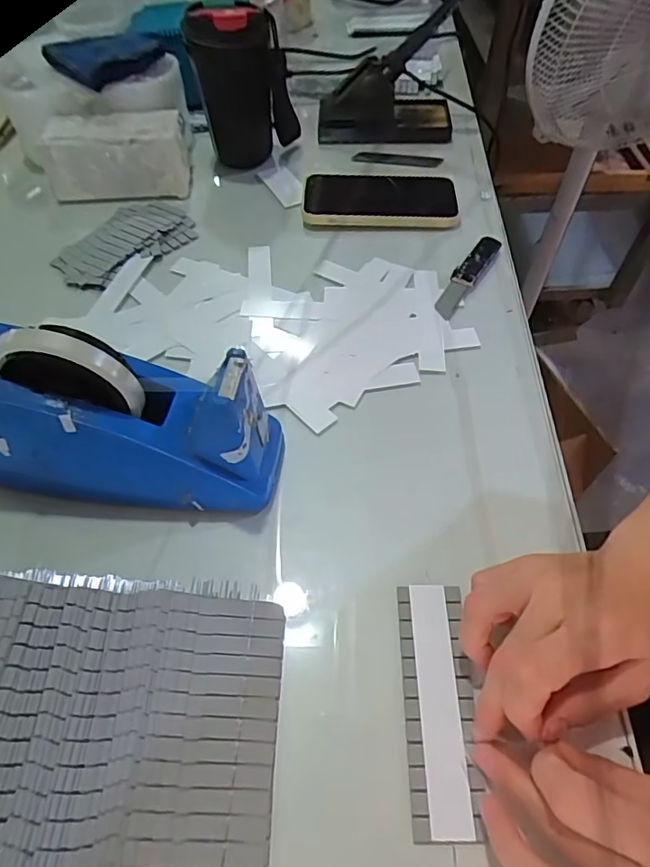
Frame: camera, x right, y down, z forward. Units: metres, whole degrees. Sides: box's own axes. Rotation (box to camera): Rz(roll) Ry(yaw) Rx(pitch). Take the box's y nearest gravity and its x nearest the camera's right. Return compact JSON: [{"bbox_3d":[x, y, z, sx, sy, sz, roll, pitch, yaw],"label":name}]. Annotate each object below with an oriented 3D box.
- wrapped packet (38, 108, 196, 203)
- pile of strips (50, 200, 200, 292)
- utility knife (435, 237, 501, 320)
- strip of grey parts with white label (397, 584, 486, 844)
[{"bbox_3d":[-0.221,-0.292,0.562,0.150,0.069,0.059,0,54,1],"label":"wrapped packet"},{"bbox_3d":[-0.200,-0.190,0.527,0.086,0.010,0.136,35,62,24],"label":"pile of strips"},{"bbox_3d":[0.131,-0.148,0.490,0.025,0.010,0.115,27,59,19],"label":"utility knife"},{"bbox_3d":[0.062,0.147,0.293,0.037,0.004,0.125,1,55,2],"label":"strip of grey parts with white label"}]

